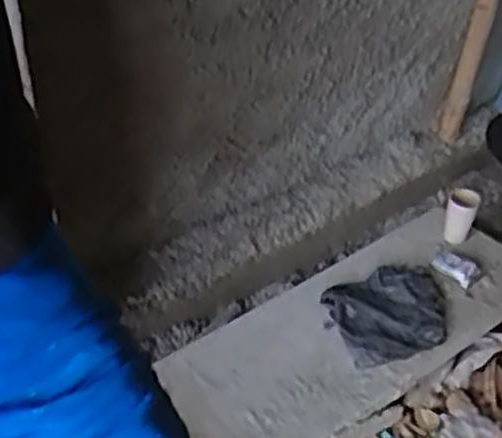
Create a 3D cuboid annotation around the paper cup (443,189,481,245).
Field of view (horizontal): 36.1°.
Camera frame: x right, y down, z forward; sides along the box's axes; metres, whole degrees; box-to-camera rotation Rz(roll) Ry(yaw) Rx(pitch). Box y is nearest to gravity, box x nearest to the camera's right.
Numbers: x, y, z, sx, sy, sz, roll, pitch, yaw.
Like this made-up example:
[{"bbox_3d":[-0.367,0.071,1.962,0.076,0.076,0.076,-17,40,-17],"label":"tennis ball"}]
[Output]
[{"bbox_3d":[0.502,-0.009,1.853,0.067,0.138,0.080,20,45,14],"label":"paper cup"}]

